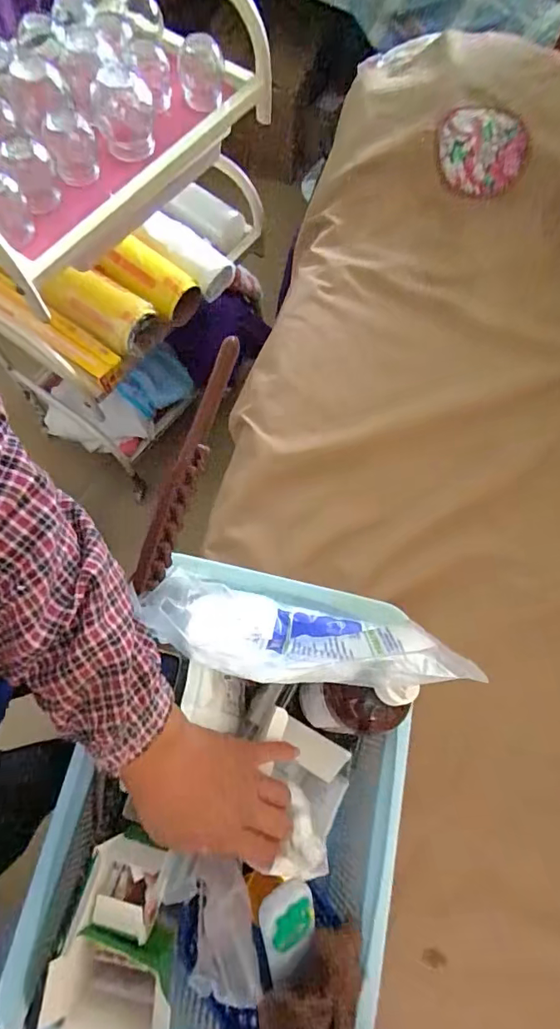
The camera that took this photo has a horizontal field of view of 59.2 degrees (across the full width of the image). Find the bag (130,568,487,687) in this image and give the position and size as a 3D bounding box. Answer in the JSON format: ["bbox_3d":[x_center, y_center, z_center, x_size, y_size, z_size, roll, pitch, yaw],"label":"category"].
[{"bbox_3d":[0.008,0.095,0.397,0.256,0.125,0.083,12,72,3],"label":"bag"}]

